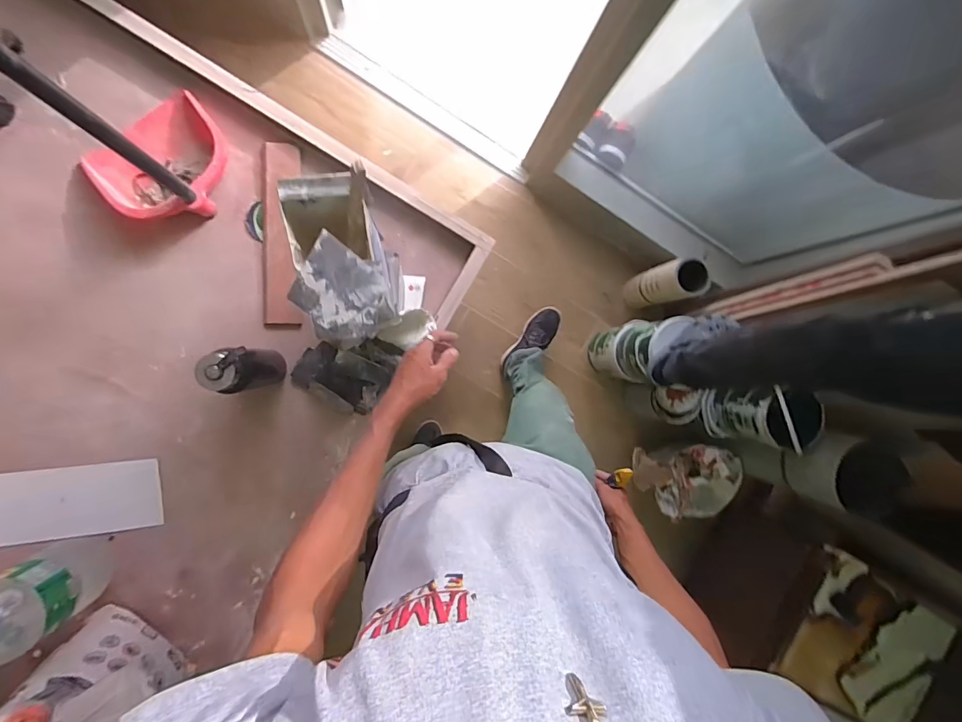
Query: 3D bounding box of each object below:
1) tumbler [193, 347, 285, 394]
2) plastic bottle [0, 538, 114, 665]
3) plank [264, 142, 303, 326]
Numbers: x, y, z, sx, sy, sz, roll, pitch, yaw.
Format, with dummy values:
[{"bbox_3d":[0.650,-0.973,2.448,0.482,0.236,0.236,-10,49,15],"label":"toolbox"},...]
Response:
[{"bbox_3d":[-0.469,0.016,0.847,0.083,0.263,0.085,0,90,-9],"label":"tumbler"},{"bbox_3d":[-0.821,0.441,0.782,0.123,0.264,0.142,-33,95,-7],"label":"plastic bottle"},{"bbox_3d":[-0.451,-0.283,0.980,0.076,0.012,0.397,0,95,-17],"label":"plank"}]

